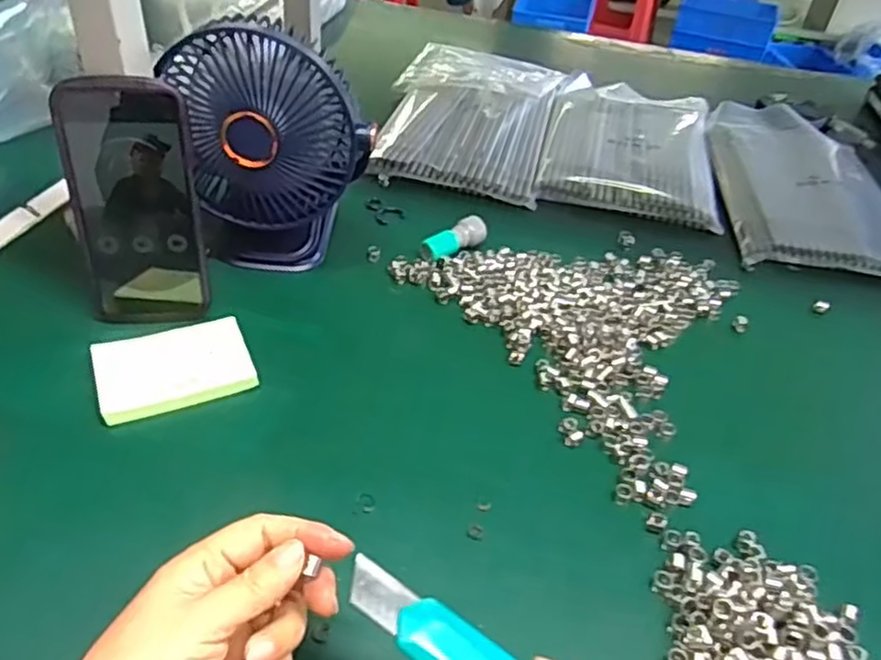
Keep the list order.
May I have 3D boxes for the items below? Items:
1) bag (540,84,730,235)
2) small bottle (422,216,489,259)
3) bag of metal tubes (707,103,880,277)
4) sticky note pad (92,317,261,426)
[{"bbox_3d":[0.215,-0.214,0.798,0.180,0.024,0.300,11,40,6],"label":"bag"},{"bbox_3d":[0.012,-0.078,0.603,0.062,0.021,0.023,-21,46,-29],"label":"small bottle"},{"bbox_3d":[0.387,-0.164,0.751,0.174,0.033,0.322,11,40,6],"label":"bag of metal tubes"},{"bbox_3d":[-0.176,0.025,0.465,0.094,0.013,0.069,-14,43,-23],"label":"sticky note pad"}]

